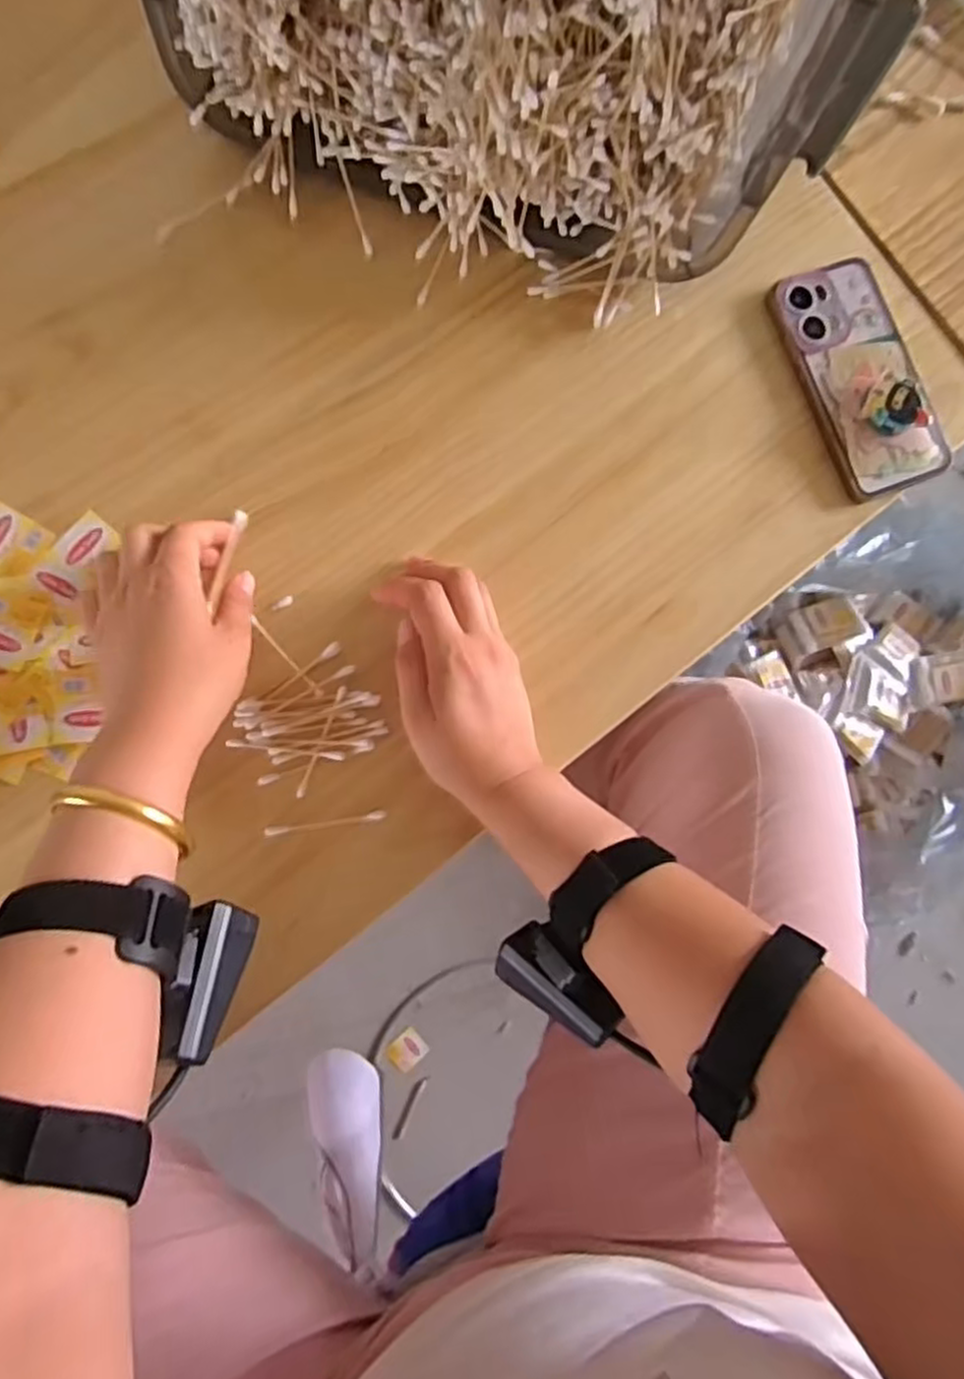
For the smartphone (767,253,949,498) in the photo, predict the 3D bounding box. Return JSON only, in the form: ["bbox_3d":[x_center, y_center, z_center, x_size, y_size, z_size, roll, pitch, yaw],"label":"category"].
[{"bbox_3d":[0.263,-0.216,0.502,0.083,0.021,0.161,-20,86,-7],"label":"smartphone"}]

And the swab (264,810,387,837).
[{"bbox_3d":[-0.094,0.081,0.443,0.072,0.005,0.006,-8,85,-6],"label":"swab"}]

